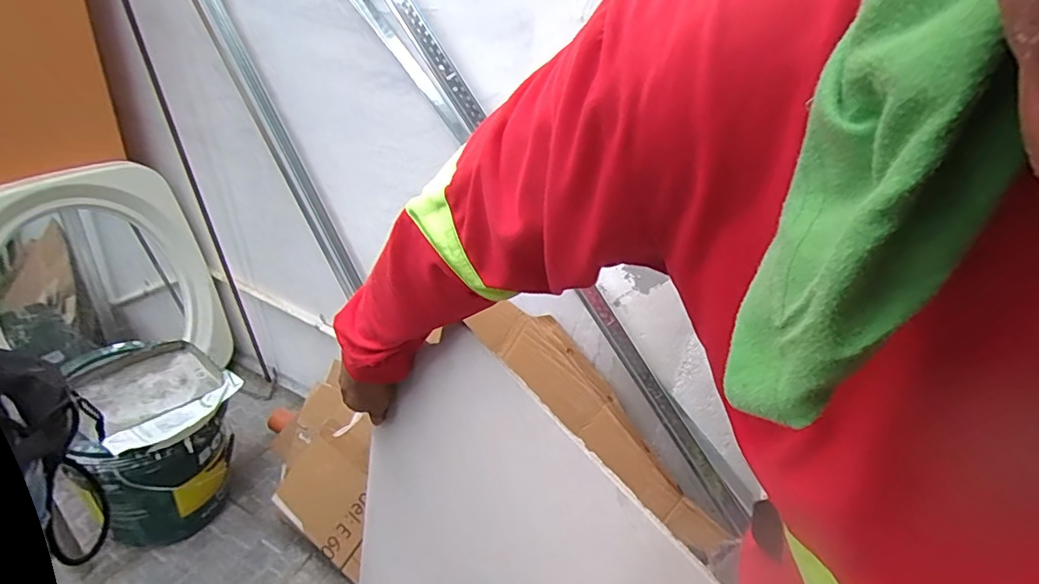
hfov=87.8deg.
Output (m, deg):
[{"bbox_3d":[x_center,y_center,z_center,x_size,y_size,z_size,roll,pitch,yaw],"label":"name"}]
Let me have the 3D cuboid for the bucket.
[{"bbox_3d":[-0.744,0.324,1.142,0.285,0.374,0.297,5,36,-3],"label":"bucket"}]

